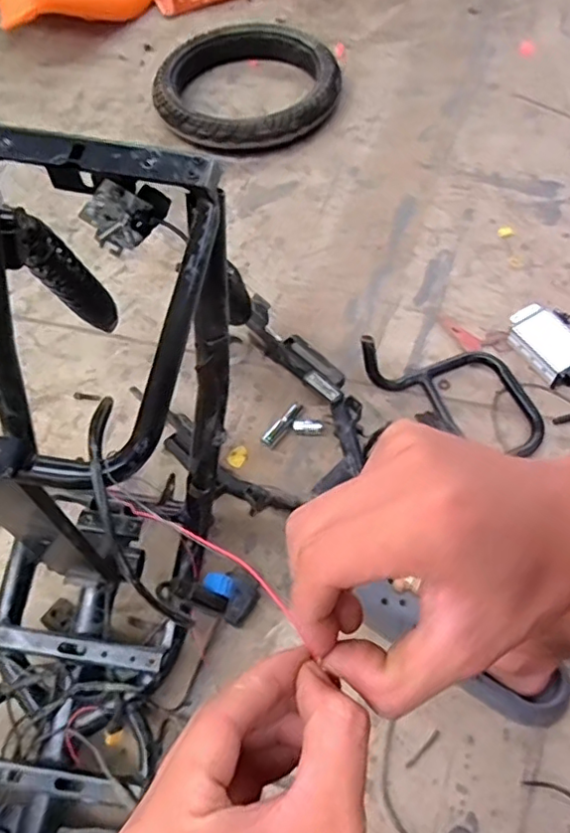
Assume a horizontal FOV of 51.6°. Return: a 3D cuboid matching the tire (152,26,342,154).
[{"bbox_3d":[-0.076,-0.664,1.196,0.370,0.063,0.334,-13,62,-4],"label":"tire"}]

